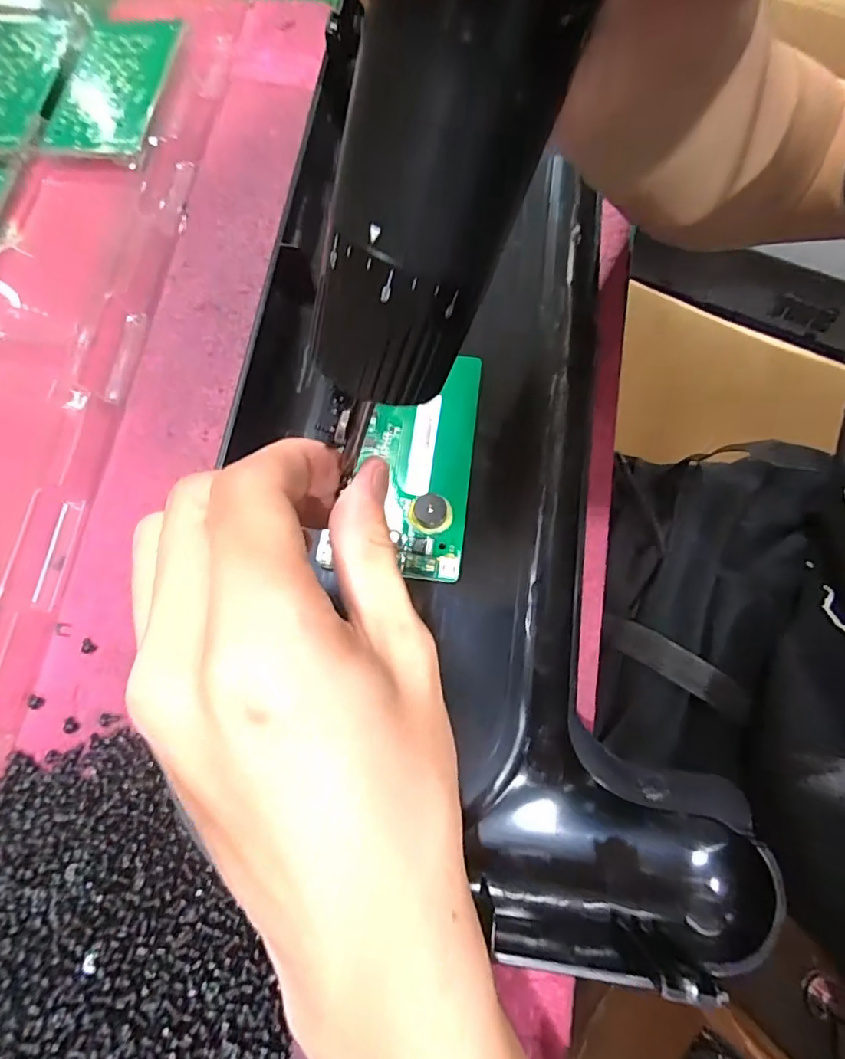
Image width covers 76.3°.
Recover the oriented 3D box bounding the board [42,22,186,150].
[{"bbox_3d":[-0.178,-0.259,0.310,0.058,0.005,0.098,10,78,3],"label":"board"}]

